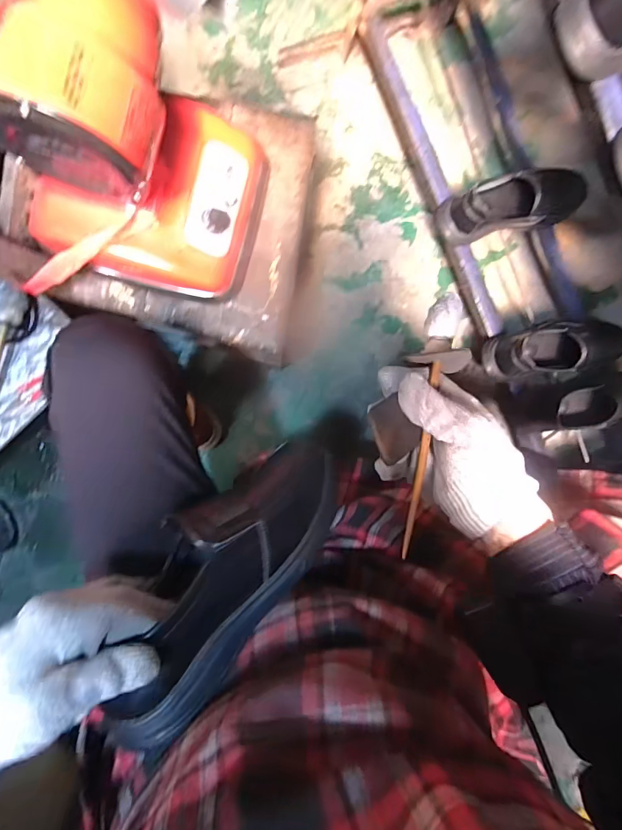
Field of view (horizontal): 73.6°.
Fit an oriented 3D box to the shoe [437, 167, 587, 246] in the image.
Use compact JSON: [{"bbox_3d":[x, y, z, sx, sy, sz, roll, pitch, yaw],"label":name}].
[{"bbox_3d":[0.354,-0.367,0.721,0.249,0.092,0.091,-14,94,-8],"label":"shoe"}]

